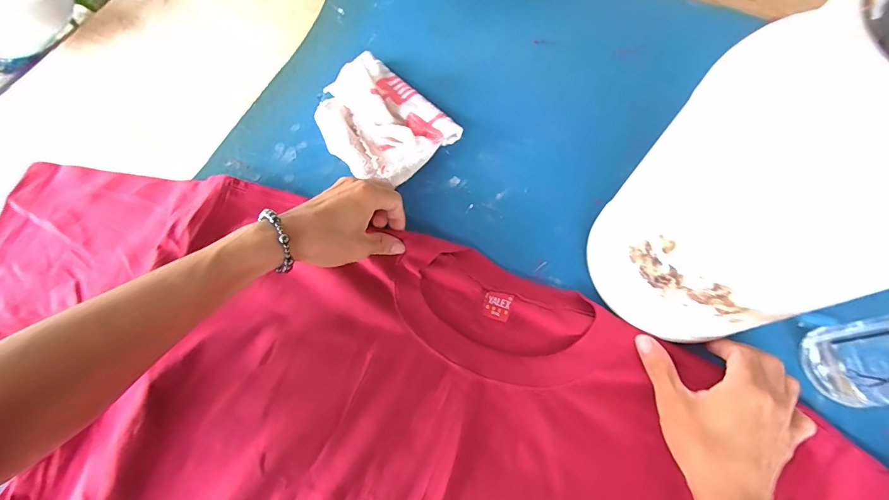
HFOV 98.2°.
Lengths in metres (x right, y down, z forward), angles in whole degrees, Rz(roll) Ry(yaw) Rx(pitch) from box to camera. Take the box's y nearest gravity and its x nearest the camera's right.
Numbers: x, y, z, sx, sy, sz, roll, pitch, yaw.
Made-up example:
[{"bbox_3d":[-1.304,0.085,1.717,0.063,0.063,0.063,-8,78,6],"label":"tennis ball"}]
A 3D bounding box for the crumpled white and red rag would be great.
[{"bbox_3d":[-0.078,-0.152,0.436,0.120,0.034,0.159,-41,73,-16],"label":"crumpled white and red rag"}]

